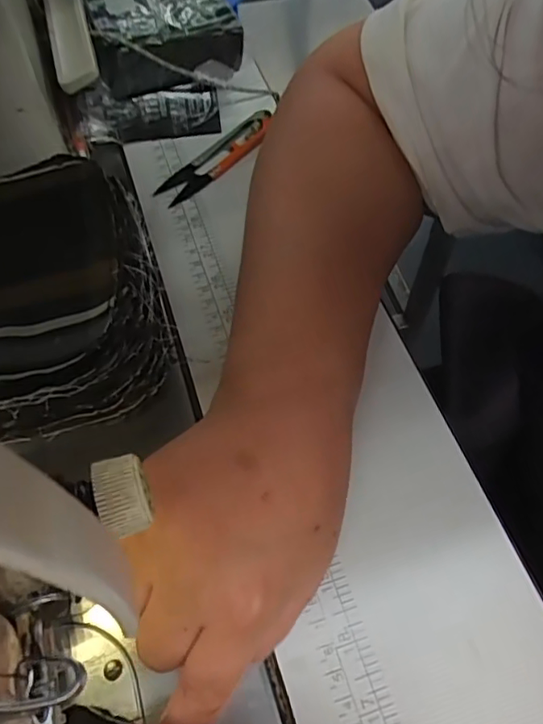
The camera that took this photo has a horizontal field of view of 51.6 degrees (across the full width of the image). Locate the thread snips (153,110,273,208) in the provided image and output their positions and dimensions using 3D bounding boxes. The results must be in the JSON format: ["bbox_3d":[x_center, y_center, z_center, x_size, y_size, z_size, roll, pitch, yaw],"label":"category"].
[{"bbox_3d":[-0.036,-0.141,0.384,0.101,0.011,0.024,-40,66,-21],"label":"thread snips"}]

